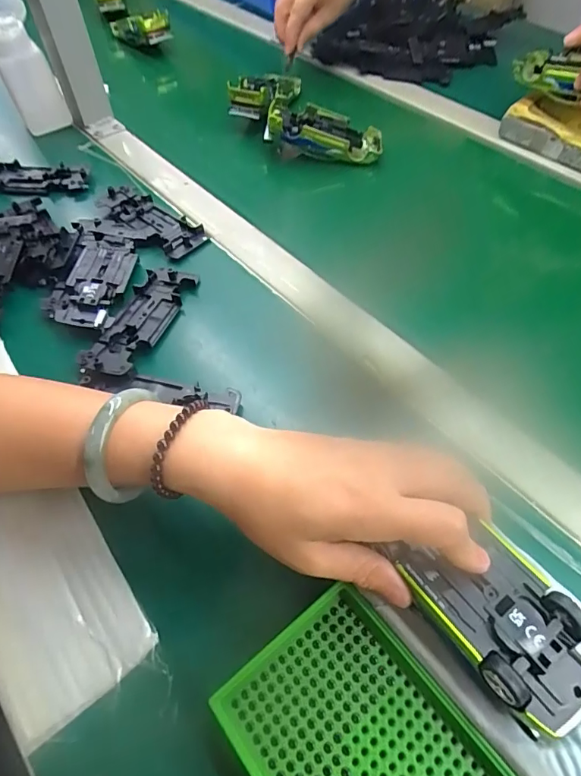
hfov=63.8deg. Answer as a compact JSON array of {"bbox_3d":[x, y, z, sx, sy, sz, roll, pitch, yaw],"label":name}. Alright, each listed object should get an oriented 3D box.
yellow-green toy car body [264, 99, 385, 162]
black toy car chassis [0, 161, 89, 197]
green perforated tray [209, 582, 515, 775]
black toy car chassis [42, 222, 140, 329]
[{"bbox_3d":[0.039,-0.285,0.528,0.131,0.034,0.060,7,56,-13],"label":"yellow-green toy car body"},{"bbox_3d":[-0.283,-0.230,0.509,0.127,0.015,0.042,10,58,8],"label":"black toy car chassis"},{"bbox_3d":[0.037,0.177,0.219,0.092,0.024,0.133,-35,63,-19],"label":"green perforated tray"},{"bbox_3d":[-0.174,-0.104,0.412,0.064,0.013,0.127,3,58,4],"label":"black toy car chassis"}]

